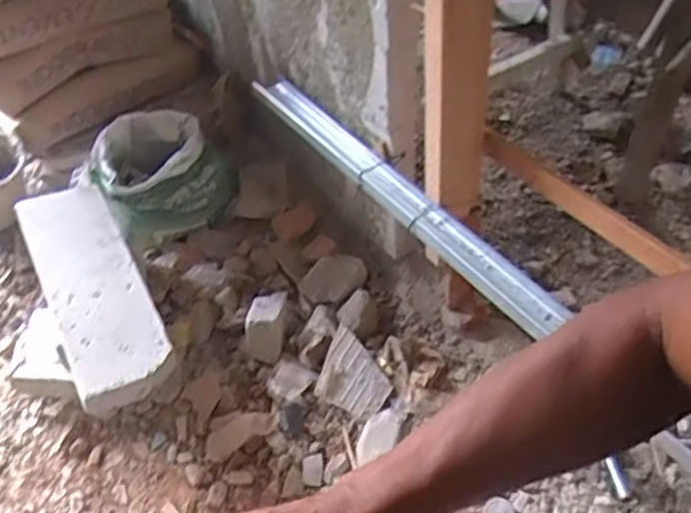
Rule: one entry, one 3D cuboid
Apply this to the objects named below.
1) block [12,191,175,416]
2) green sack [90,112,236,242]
[{"bbox_3d":[-0.550,0.058,1.514,0.202,0.100,0.591,-26,50,-17],"label":"block"},{"bbox_3d":[-0.471,-0.219,1.783,0.324,0.253,0.236,-34,53,-23],"label":"green sack"}]

